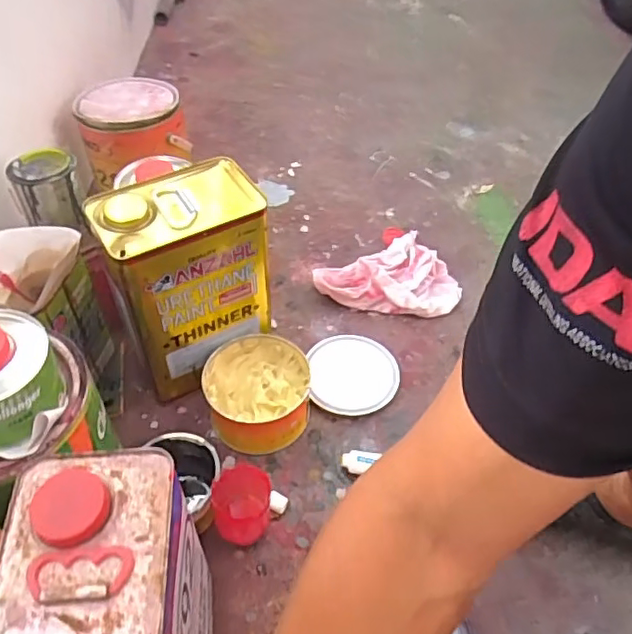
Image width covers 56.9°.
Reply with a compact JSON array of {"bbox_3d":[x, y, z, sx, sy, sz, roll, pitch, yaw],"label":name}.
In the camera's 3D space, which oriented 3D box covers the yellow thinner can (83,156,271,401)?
[{"bbox_3d":[-0.144,-0.034,0.688,0.164,0.253,0.113,-25,55,-22],"label":"yellow thinner can"}]

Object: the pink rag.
[{"bbox_3d":[0.106,-0.047,0.830,0.189,0.056,0.128,-18,52,-17],"label":"pink rag"}]

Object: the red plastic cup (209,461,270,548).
[{"bbox_3d":[-0.074,0.194,0.589,0.054,0.088,0.056,2,49,0],"label":"red plastic cup"}]

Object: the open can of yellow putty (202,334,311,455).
[{"bbox_3d":[-0.068,0.090,0.696,0.120,0.068,0.123,1,49,-1],"label":"open can of yellow putty"}]

